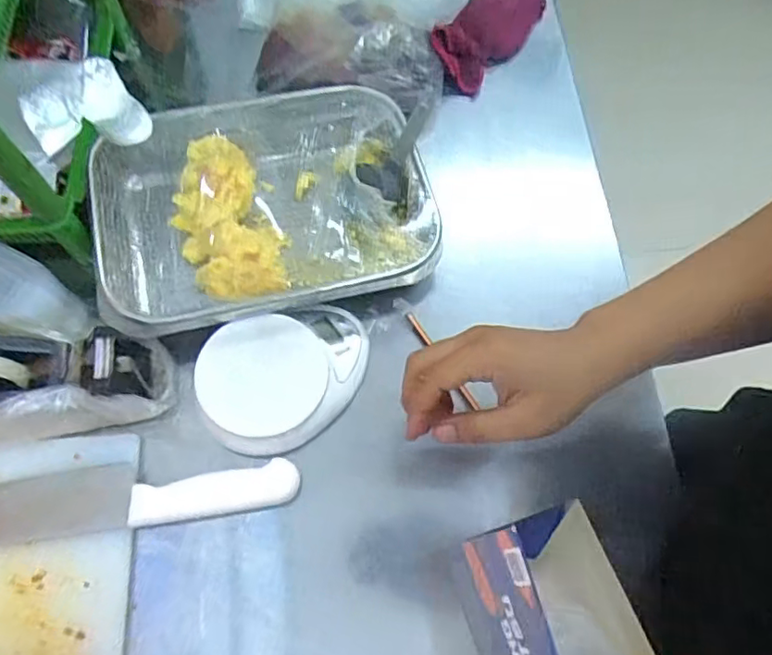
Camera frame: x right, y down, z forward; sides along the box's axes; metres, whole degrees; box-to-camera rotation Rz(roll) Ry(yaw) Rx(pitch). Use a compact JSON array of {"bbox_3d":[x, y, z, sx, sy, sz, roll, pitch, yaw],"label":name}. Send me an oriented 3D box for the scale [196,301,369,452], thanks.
[{"bbox_3d":[-0.083,0.040,0.504,0.150,0.031,0.113,-20,69,-10],"label":"scale"}]

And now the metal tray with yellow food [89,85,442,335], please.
[{"bbox_3d":[-0.109,-0.109,0.556,0.293,0.070,0.212,-13,68,-8],"label":"metal tray with yellow food"}]

